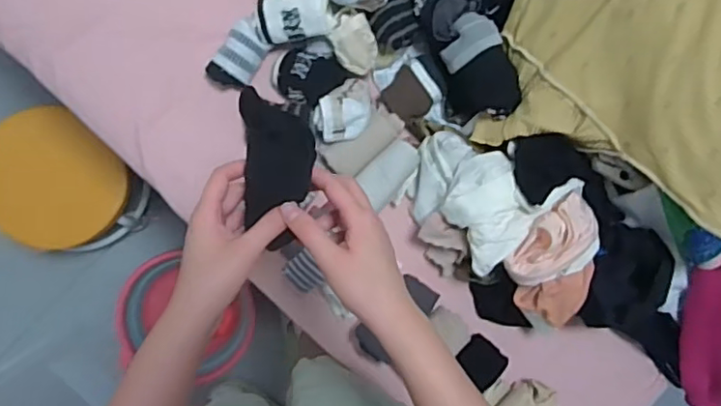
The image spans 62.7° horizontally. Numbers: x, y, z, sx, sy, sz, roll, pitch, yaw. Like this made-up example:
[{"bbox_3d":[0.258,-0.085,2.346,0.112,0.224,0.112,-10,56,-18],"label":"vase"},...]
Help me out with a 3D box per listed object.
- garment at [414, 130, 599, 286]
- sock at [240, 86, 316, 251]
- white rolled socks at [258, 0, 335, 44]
[{"bbox_3d":[0.167,0.018,0.720,0.223,0.113,0.148,24,87,-6],"label":"garment"},{"bbox_3d":[-0.061,-0.027,0.444,0.052,0.025,0.115,-2,90,-7],"label":"sock"},{"bbox_3d":[-0.080,-0.228,0.712,0.089,0.040,0.062,-10,91,-6],"label":"white rolled socks"}]

